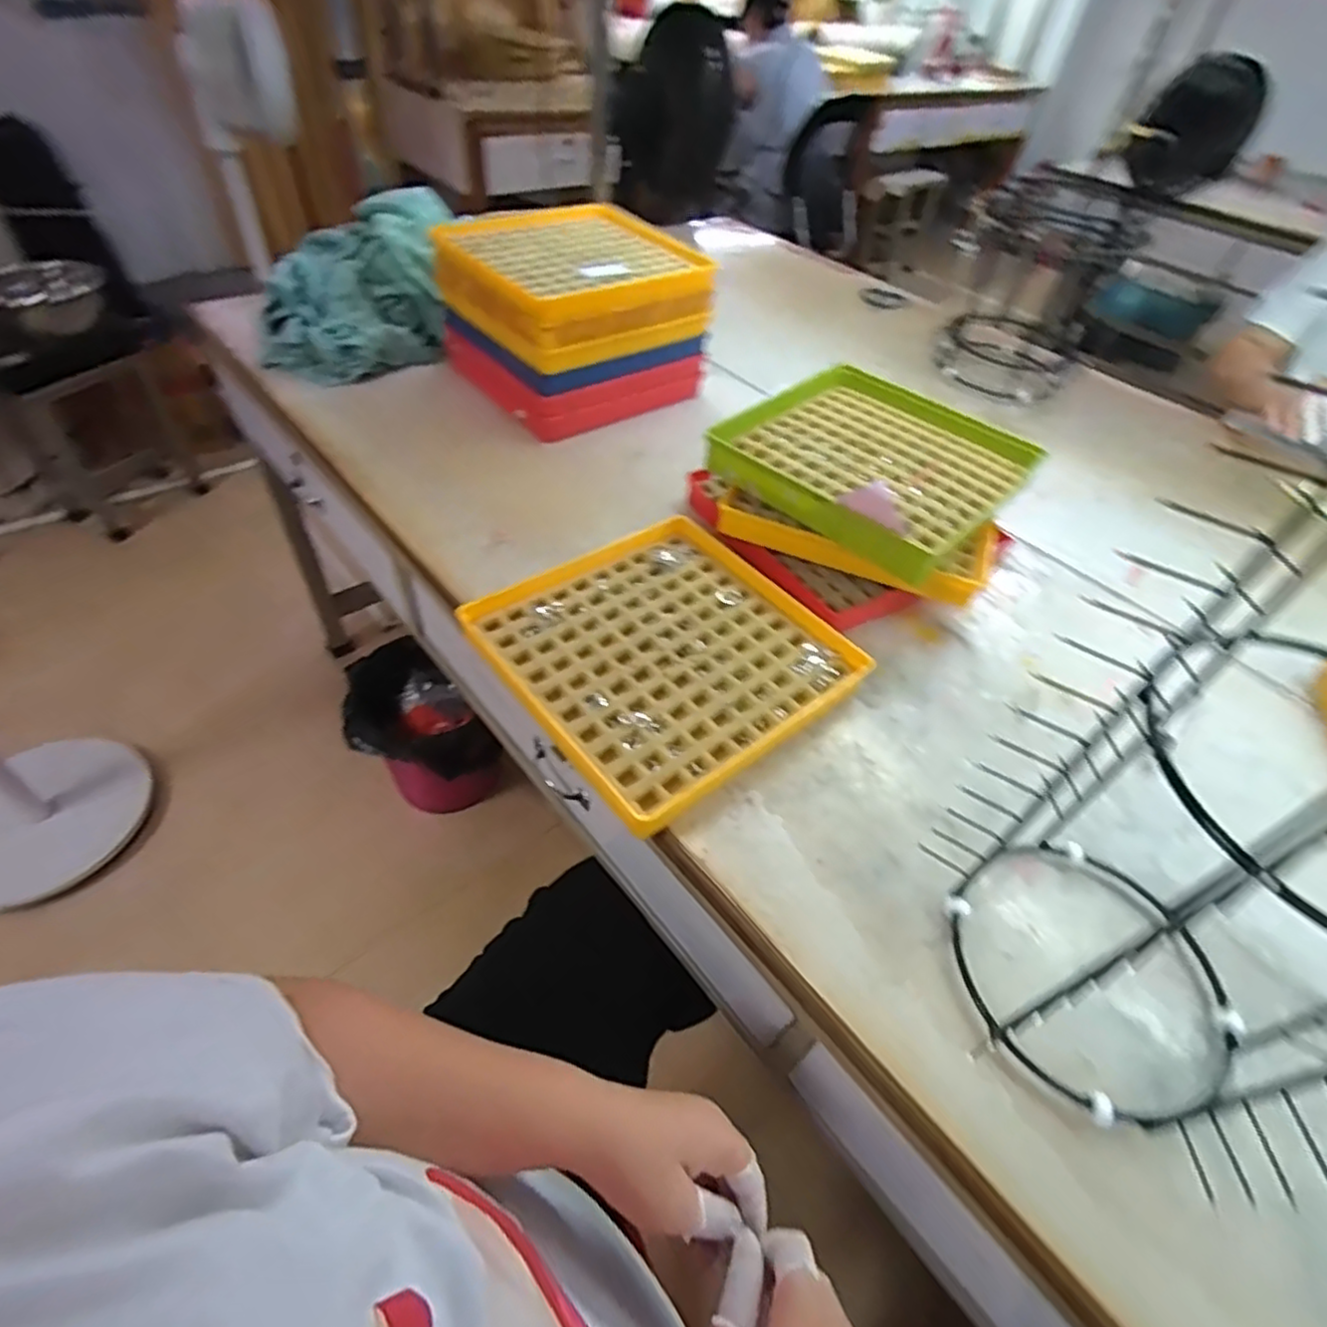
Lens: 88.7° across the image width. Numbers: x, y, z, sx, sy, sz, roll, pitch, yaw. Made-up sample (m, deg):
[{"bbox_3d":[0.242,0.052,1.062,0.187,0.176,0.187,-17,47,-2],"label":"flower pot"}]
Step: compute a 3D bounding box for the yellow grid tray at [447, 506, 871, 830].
[{"bbox_3d":[0.003,-0.014,0.623,0.274,0.030,0.271,-30,57,-27],"label":"yellow grid tray"}]

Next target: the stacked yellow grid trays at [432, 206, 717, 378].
[{"bbox_3d":[-0.128,-0.511,0.902,0.299,0.092,0.290,-29,56,-28],"label":"stacked yellow grid trays"}]

